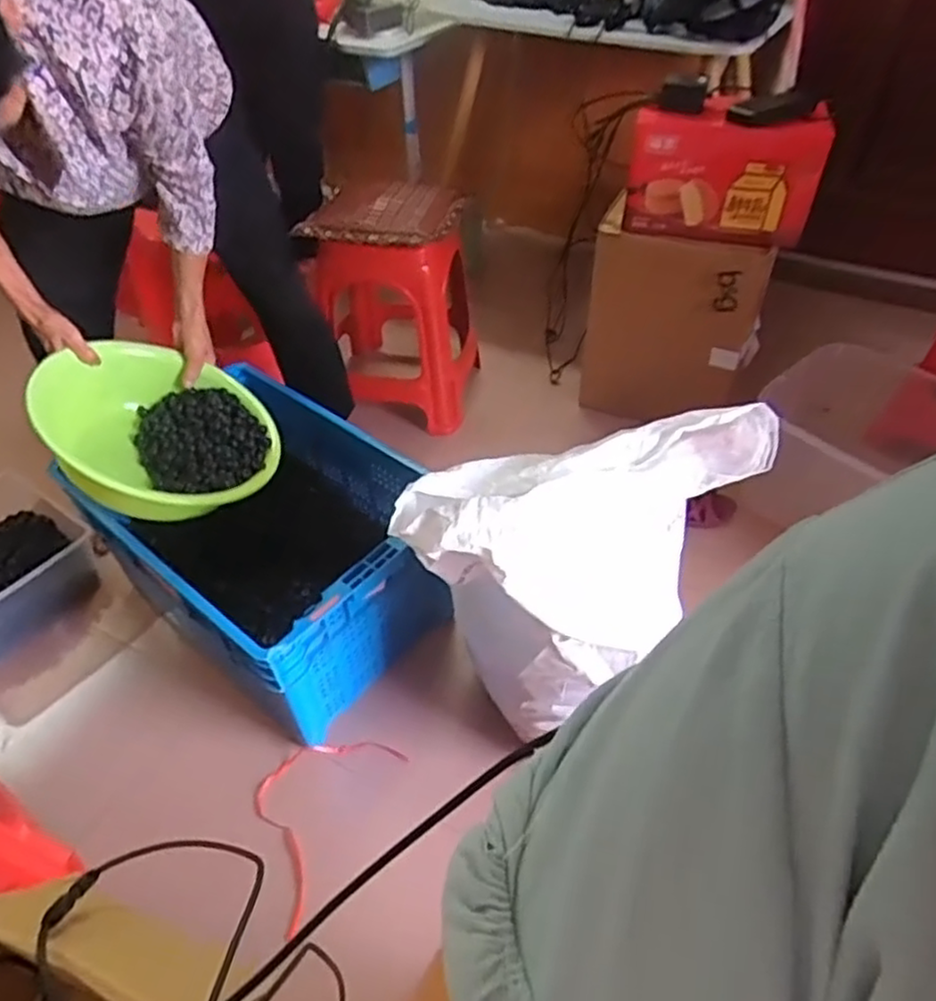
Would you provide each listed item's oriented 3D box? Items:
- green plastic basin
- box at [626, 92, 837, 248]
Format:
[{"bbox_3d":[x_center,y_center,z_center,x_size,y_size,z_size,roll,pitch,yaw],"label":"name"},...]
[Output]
[{"bbox_3d":[-0.478,-0.097,1.109,0.334,0.125,0.353,22,36,-17],"label":"green plastic basin"},{"bbox_3d":[0.498,-0.635,1.389,0.348,0.229,0.119,11,46,12],"label":"box"}]

